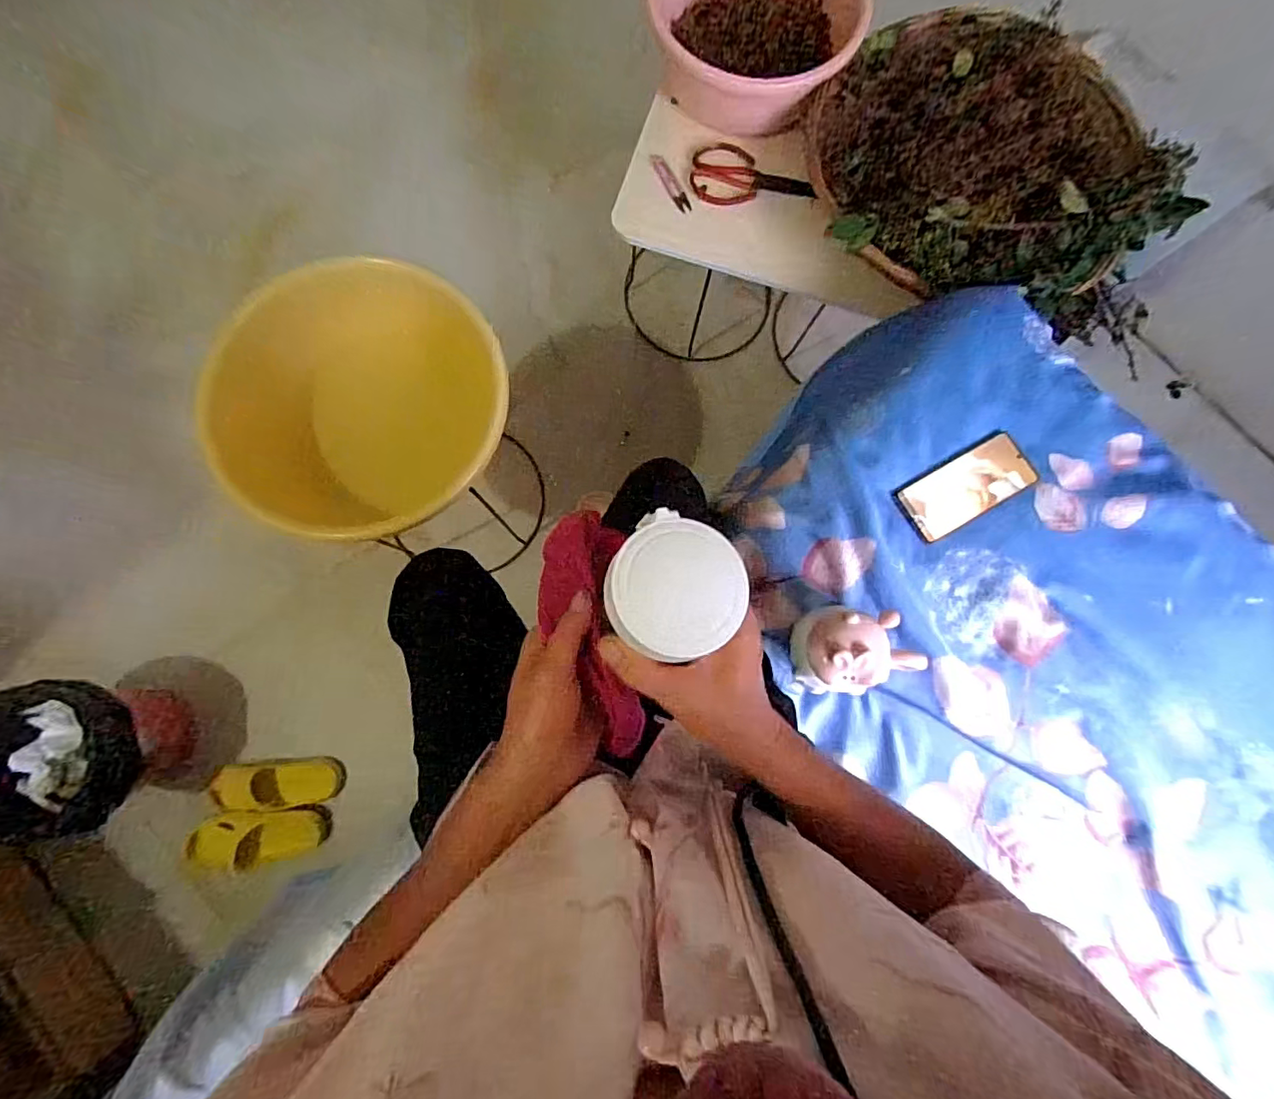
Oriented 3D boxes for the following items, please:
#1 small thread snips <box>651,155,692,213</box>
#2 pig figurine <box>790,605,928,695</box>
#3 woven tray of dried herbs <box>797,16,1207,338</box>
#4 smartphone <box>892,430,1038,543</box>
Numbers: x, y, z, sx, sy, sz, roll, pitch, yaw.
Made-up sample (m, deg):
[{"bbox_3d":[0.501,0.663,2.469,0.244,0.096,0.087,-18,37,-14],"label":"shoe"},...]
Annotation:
[{"bbox_3d":[0.054,-0.576,0.877,0.020,0.005,0.106,-27,83,-6],"label":"small thread snips"},{"bbox_3d":[0.238,0.105,0.606,0.128,0.093,0.101,-17,82,-5],"label":"pig figurine"},{"bbox_3d":[0.495,-0.536,0.791,0.513,0.101,0.399,28,81,2],"label":"woven tray of dried herbs"},{"bbox_3d":[0.396,-0.076,0.673,0.160,0.015,0.077,-29,83,-6],"label":"smartphone"}]

